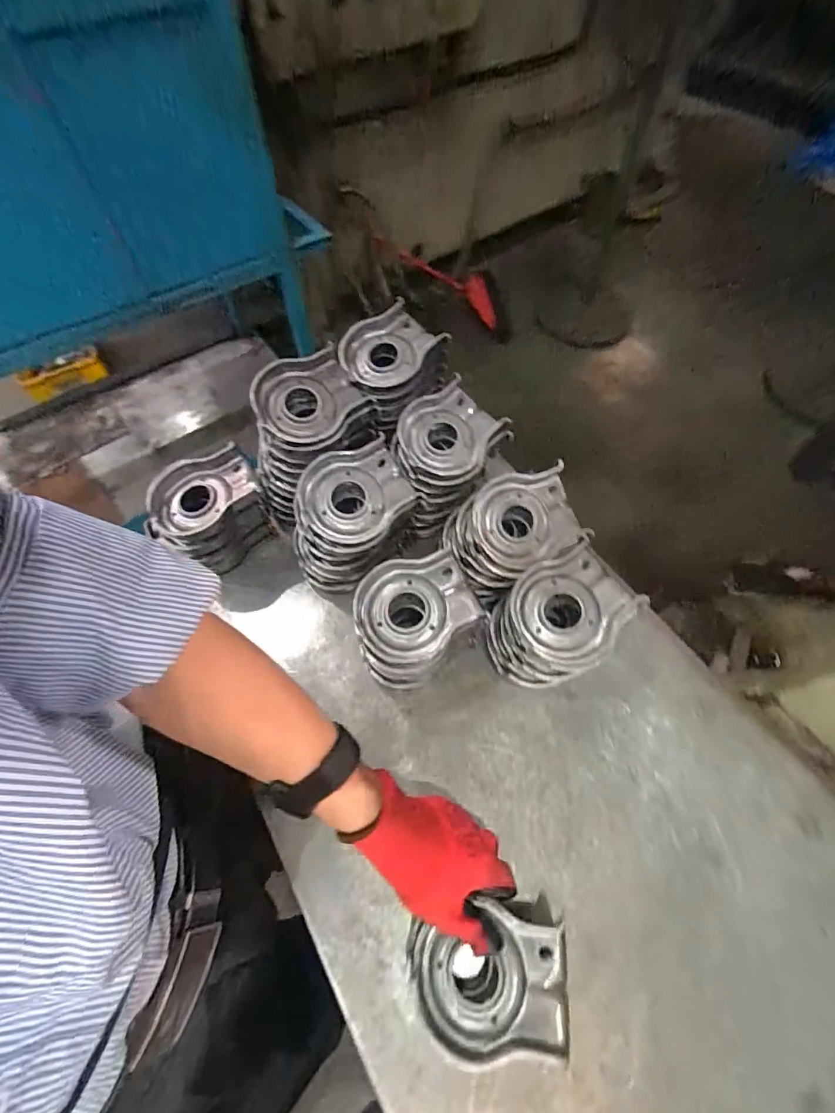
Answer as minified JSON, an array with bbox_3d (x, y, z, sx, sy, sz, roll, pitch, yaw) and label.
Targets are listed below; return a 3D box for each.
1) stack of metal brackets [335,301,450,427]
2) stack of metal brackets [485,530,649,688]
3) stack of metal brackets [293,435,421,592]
[{"bbox_3d":[-0.033,-0.247,0.594,0.142,0.082,0.131,-37,67,-18],"label":"stack of metal brackets"},{"bbox_3d":[0.153,0.072,0.497,0.142,0.109,0.115,-31,65,-16],"label":"stack of metal brackets"},{"bbox_3d":[-0.074,-0.042,0.548,0.137,0.142,0.141,24,63,13],"label":"stack of metal brackets"}]

